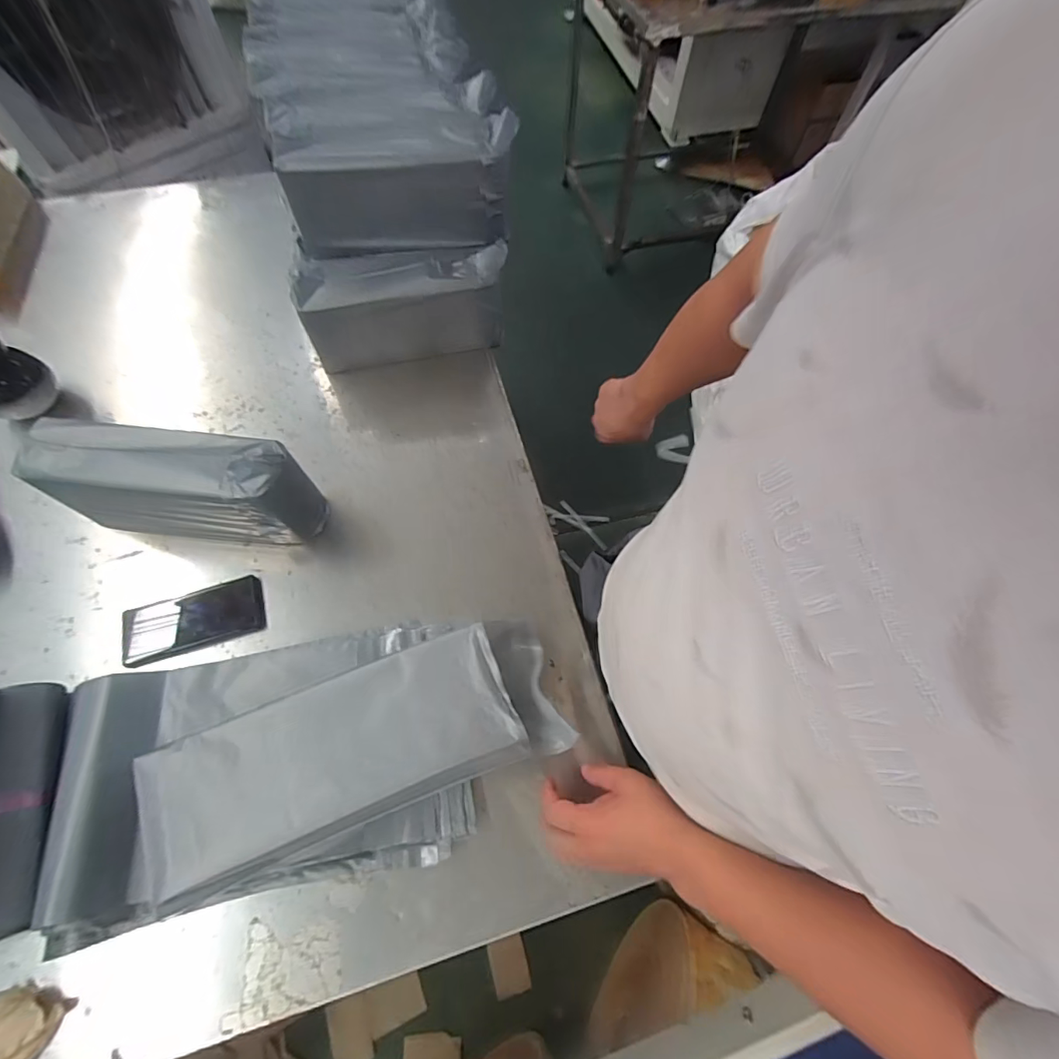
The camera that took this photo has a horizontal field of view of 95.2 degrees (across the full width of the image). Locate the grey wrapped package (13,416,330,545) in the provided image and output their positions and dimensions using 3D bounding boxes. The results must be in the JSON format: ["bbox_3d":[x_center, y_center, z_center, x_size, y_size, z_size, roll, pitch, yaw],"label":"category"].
[{"bbox_3d":[-0.448,-0.059,0.627,0.320,0.159,0.094,8,64,1],"label":"grey wrapped package"}]

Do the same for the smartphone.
[{"bbox_3d":[-0.435,0.114,0.625,0.168,0.019,0.082,-18,64,-11],"label":"smartphone"}]

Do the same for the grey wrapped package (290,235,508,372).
[{"bbox_3d":[-0.199,-0.362,0.780,0.302,0.152,0.096,-12,66,-8],"label":"grey wrapped package"}]

